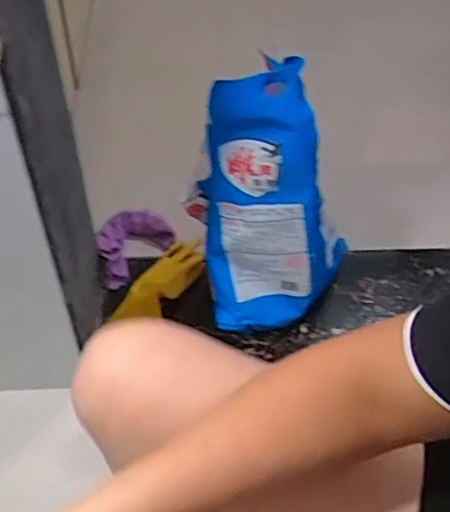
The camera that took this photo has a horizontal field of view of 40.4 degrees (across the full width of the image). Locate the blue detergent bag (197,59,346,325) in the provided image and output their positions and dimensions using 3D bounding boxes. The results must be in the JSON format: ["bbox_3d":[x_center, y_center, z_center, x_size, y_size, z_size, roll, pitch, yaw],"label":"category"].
[{"bbox_3d":[0.077,-0.095,1.001,0.232,0.469,0.219,11,50,8],"label":"blue detergent bag"}]

